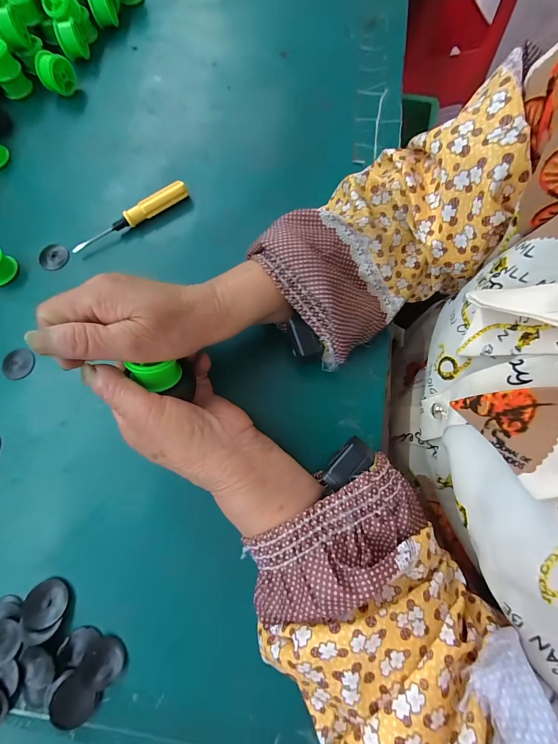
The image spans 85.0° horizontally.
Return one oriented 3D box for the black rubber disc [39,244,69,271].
[{"bbox_3d":[-0.221,-0.113,0.301,0.023,0.008,0.029,32,78,10],"label":"black rubber disc"}]

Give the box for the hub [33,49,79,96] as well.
[{"bbox_3d":[-0.254,-0.339,0.348,0.023,0.036,0.035,41,81,11],"label":"hub"}]

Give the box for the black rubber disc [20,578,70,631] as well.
[{"bbox_3d":[-0.168,0.166,0.218,0.031,0.007,0.027,-12,74,-1],"label":"black rubber disc"}]

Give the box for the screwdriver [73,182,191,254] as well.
[{"bbox_3d":[-0.146,-0.152,0.301,0.123,0.021,0.012,-30,76,-6],"label":"screwdriver"}]

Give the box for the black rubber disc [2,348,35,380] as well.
[{"bbox_3d":[-0.230,-0.007,0.268,0.027,0.004,0.027,0,74,2],"label":"black rubber disc"}]

